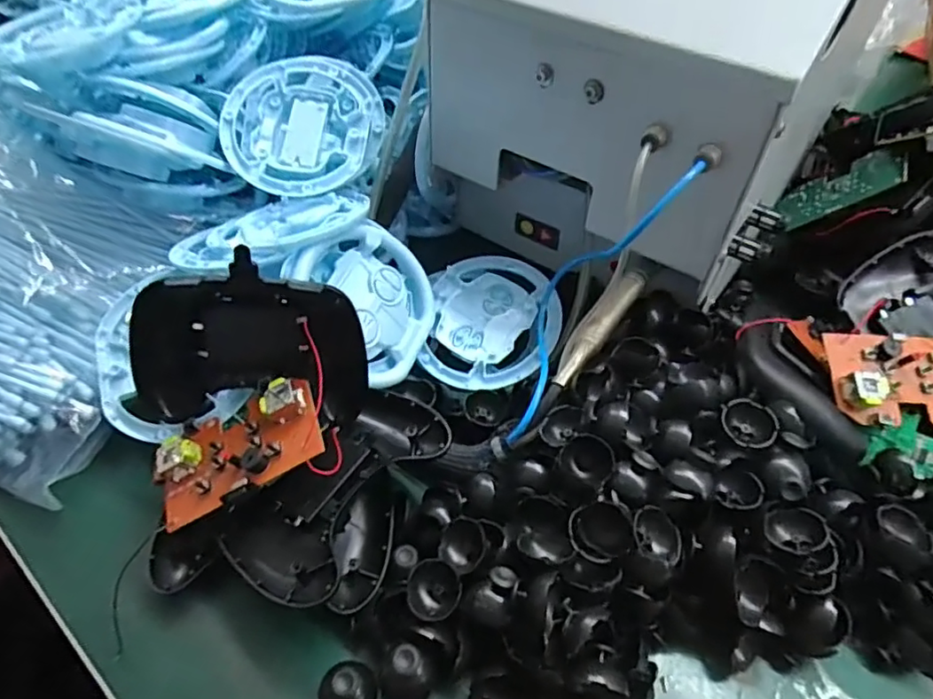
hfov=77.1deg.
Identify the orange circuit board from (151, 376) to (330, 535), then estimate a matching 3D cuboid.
[{"bbox_3d":[-0.122,0.053,0.311,0.091,0.016,0.050,-29,63,2],"label":"orange circuit board"}]

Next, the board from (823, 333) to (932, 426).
[{"bbox_3d":[0.258,0.017,0.344,0.090,0.022,0.055,5,58,-4],"label":"board"}]

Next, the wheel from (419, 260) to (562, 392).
[{"bbox_3d":[0.019,-0.020,0.407,0.089,0.020,0.103,2,62,12],"label":"wheel"}]

